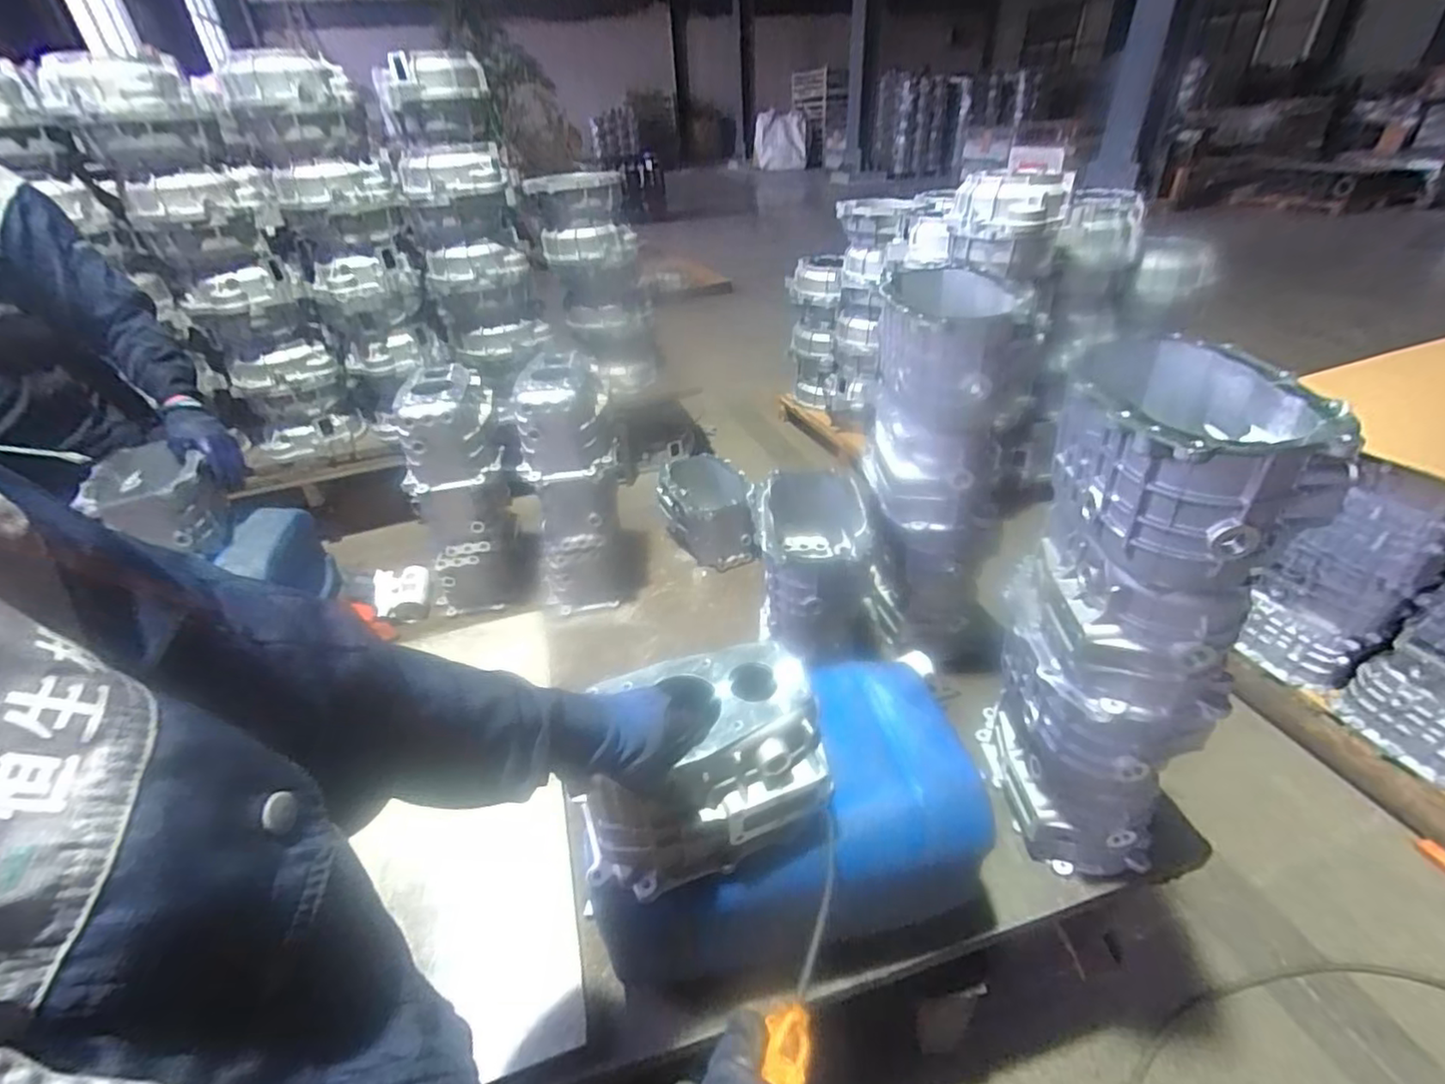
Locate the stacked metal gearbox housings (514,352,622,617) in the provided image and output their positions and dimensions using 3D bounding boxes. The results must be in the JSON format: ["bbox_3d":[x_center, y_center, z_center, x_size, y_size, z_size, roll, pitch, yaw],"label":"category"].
[{"bbox_3d":[-0.305,-0.107,1.293,0.183,0.498,0.223,-10,35,-10],"label":"stacked metal gearbox housings"}]

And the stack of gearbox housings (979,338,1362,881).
[{"bbox_3d":[0.476,0.114,0.755,0.221,0.632,0.263,10,37,19],"label":"stack of gearbox housings"}]

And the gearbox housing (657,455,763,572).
[{"bbox_3d":[-0.042,-0.075,1.497,0.197,0.171,0.287,-10,35,-10],"label":"gearbox housing"}]

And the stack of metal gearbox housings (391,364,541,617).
[{"bbox_3d":[-0.537,-0.087,1.300,0.221,0.487,0.227,-20,38,-22],"label":"stack of metal gearbox housings"}]

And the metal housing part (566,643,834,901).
[{"bbox_3d":[-0.028,0.227,0.648,0.245,0.153,0.155,-15,39,-11],"label":"metal housing part"}]

